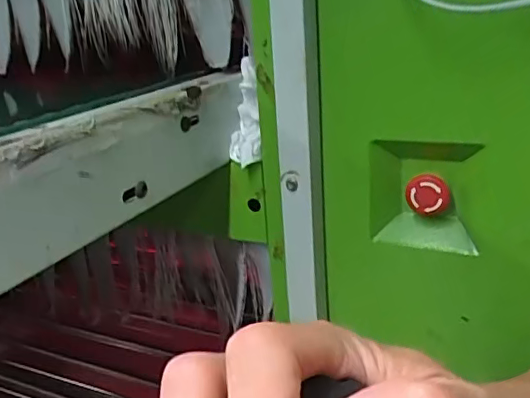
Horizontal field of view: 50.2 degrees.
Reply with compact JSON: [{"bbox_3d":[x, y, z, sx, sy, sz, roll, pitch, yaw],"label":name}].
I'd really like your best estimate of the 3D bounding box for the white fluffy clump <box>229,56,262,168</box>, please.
[{"bbox_3d":[-0.022,-0.088,0.570,0.031,0.096,0.054,-5,20,-1],"label":"white fluffy clump"}]

